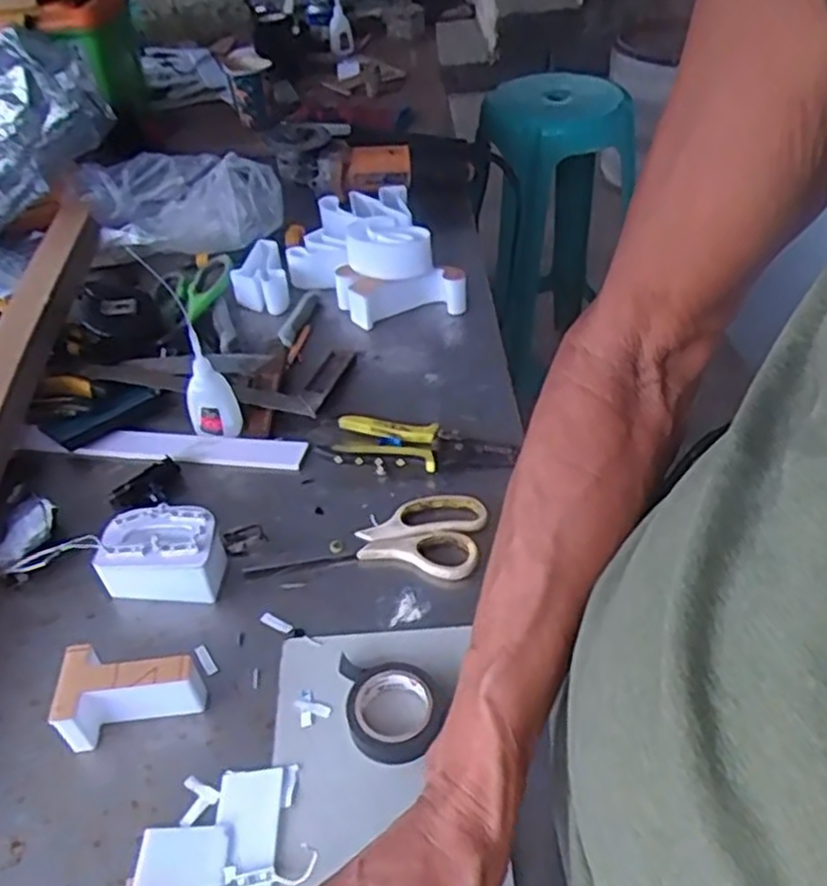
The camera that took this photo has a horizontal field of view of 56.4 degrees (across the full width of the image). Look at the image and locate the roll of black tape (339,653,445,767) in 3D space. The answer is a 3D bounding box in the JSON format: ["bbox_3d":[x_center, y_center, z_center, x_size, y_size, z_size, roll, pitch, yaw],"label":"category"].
[{"bbox_3d":[-0.014,0.163,0.488,0.058,0.022,0.078,-9,43,-7],"label":"roll of black tape"}]

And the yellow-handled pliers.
[{"bbox_3d":[0.010,-0.001,0.673,0.151,0.016,0.061,5,44,8],"label":"yellow-handled pliers"}]

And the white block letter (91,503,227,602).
[{"bbox_3d":[-0.182,0.082,0.575,0.092,0.048,0.049,2,43,6],"label":"white block letter"}]

